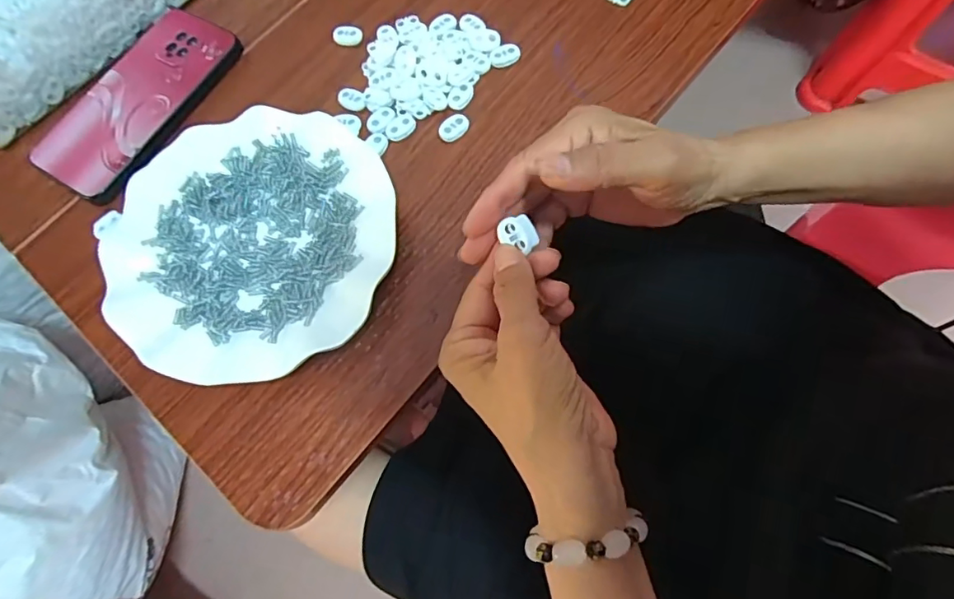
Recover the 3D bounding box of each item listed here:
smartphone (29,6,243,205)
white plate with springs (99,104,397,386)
[{"bbox_3d":[-0.256,-0.151,0.395,0.086,0.009,0.161,26,75,14],"label":"smartphone"},{"bbox_3d":[-0.146,-0.039,0.335,0.181,0.024,0.178,-2,70,5],"label":"white plate with springs"}]

